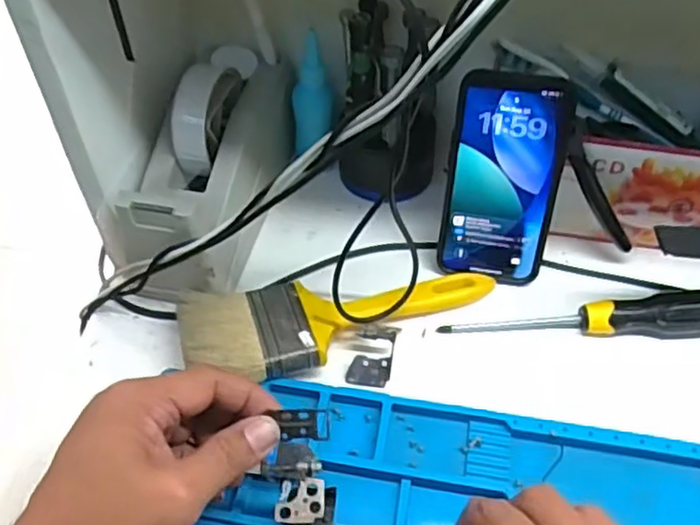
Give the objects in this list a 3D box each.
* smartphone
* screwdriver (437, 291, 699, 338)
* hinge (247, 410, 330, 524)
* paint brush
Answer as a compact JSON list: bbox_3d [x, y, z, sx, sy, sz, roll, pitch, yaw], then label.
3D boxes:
[{"bbox_3d":[0.107,-0.057,0.474,0.077,0.147,0.009,8,28,6],"label":"smartphone"},{"bbox_3d":[0.168,0.036,0.470,0.199,0.025,0.024,-1,49,0],"label":"screwdriver"},{"bbox_3d":[-0.031,0.109,0.365,0.037,0.008,0.058,2,81,3],"label":"hinge"},{"bbox_3d":[-0.003,0.036,0.467,0.217,0.035,0.075,-11,49,-8],"label":"paint brush"}]

